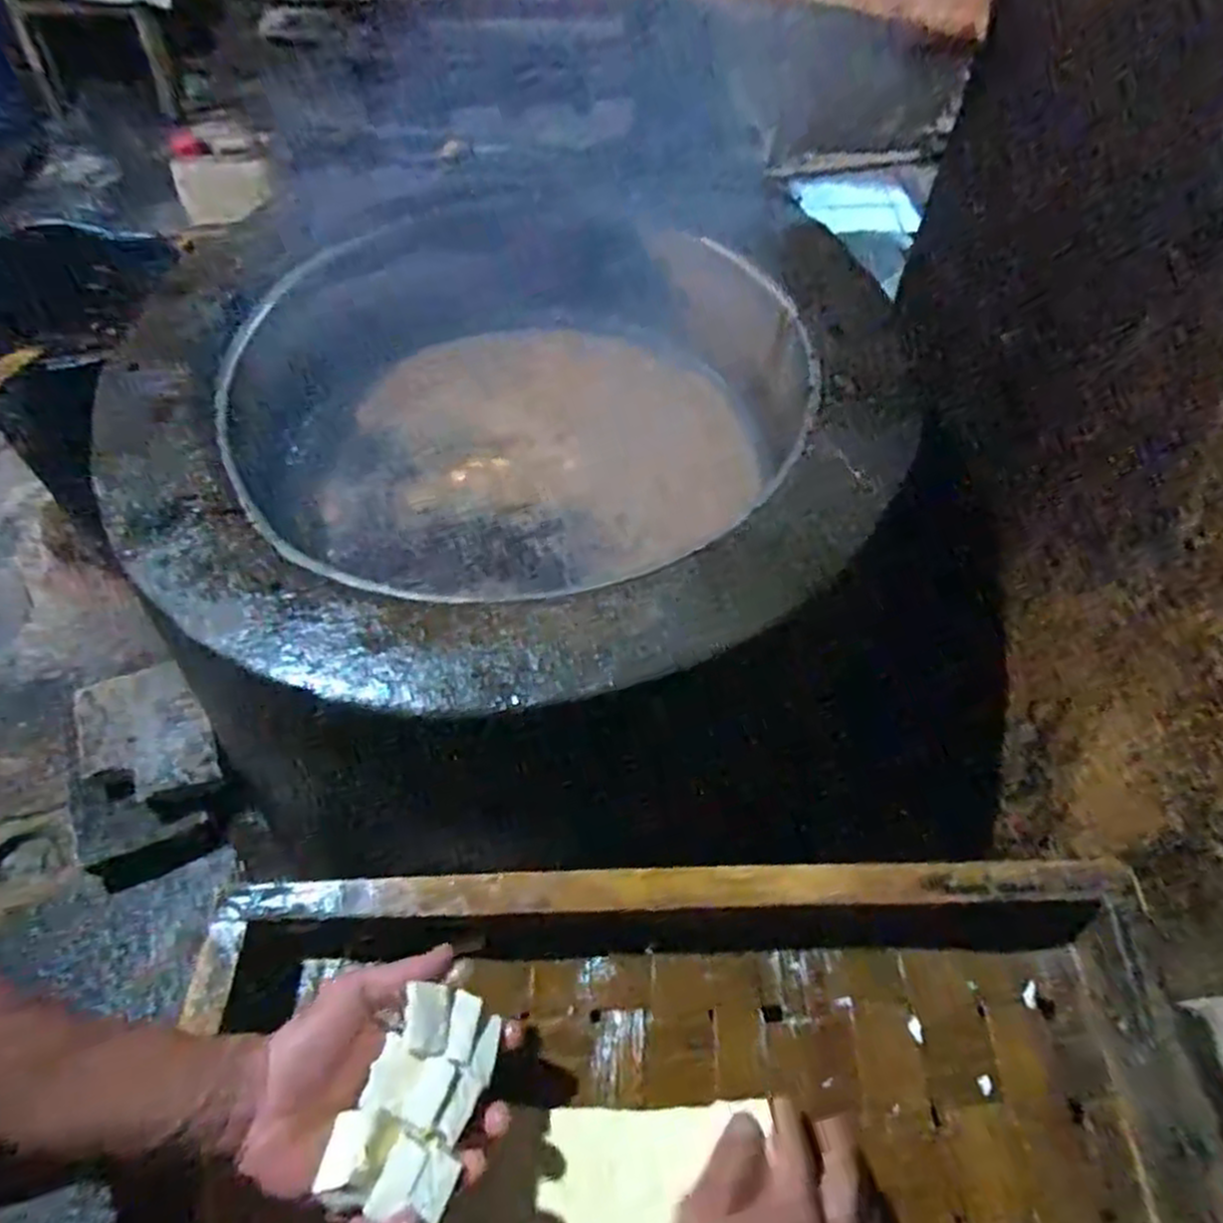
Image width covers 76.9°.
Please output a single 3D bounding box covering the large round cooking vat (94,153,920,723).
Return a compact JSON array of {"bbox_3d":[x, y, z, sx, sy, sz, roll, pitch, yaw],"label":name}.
[{"bbox_3d":[-0.149,-0.232,1.101,0.922,0.266,0.948,0,55,0],"label":"large round cooking vat"}]

